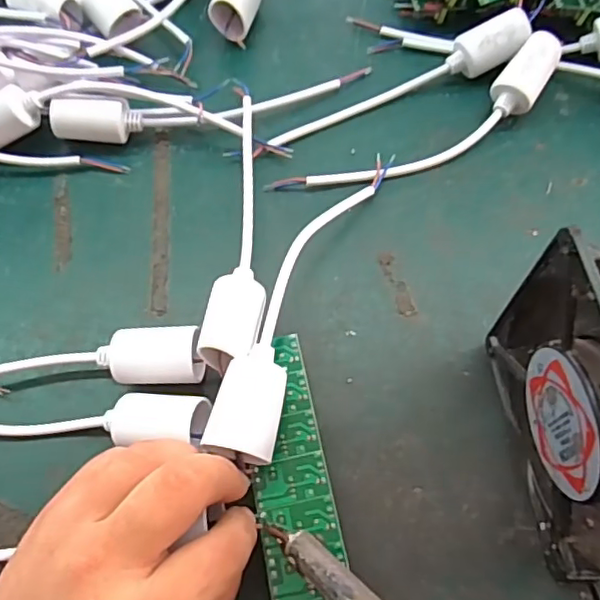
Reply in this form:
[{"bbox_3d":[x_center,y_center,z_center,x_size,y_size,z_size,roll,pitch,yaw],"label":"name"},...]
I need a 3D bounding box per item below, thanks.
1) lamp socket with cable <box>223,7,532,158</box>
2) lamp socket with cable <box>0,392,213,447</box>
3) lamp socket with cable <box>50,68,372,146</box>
[{"bbox_3d":[0.052,-0.136,0.376,0.205,0.033,0.026,-21,65,-9],"label":"lamp socket with cable"},{"bbox_3d":[-0.152,0.054,0.294,0.218,0.032,0.021,5,64,4],"label":"lamp socket with cable"},{"bbox_3d":[-0.053,-0.126,0.375,0.205,0.030,0.029,-14,64,-5],"label":"lamp socket with cable"}]

